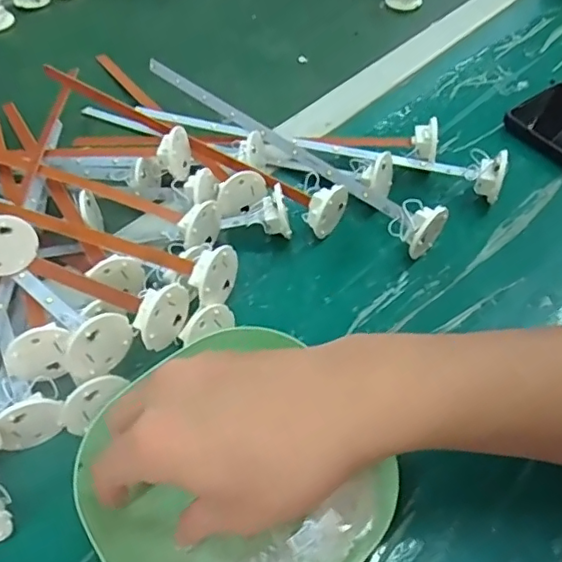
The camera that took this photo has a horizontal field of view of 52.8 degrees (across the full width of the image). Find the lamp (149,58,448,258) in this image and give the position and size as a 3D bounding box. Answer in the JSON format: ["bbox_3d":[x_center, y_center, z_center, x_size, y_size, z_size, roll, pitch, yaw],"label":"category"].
[{"bbox_3d":[-0.008,-0.100,0.441,0.288,0.039,0.031,34,60,26],"label":"lamp"}]

